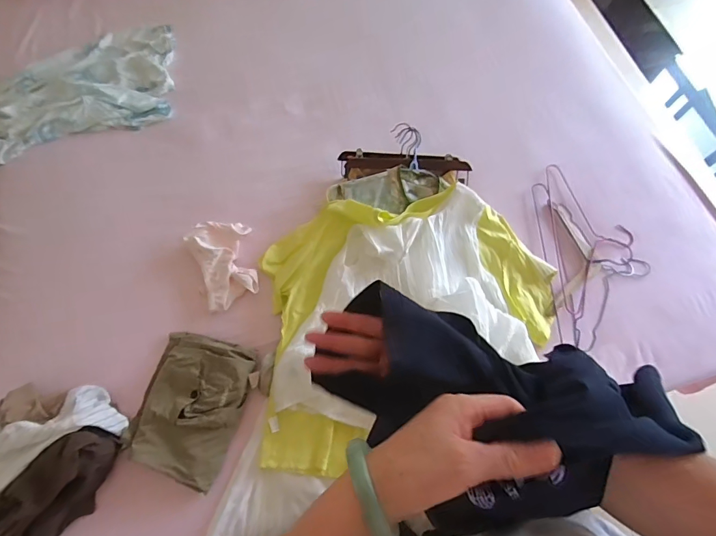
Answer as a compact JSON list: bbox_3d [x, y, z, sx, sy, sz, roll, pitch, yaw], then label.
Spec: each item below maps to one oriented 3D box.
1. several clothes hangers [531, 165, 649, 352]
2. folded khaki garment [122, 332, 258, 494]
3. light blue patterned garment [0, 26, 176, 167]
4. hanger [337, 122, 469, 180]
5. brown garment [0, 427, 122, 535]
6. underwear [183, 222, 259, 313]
[{"bbox_3d":[0.564,-0.040,0.970,0.249,0.032,0.453,2,71,1],"label":"several clothes hangers"},{"bbox_3d":[-0.344,0.275,0.822,0.200,0.032,0.268,17,72,6],"label":"folded khaki garment"},{"bbox_3d":[-0.769,-0.511,1.124,0.528,0.042,0.365,-18,72,-6],"label":"light blue patterned garment"},{"bbox_3d":[0.116,-0.285,1.028,0.324,0.087,0.118,-1,71,0],"label":"hanger"},{"bbox_3d":[-0.598,0.449,0.771,0.187,0.097,0.345,31,88,9],"label":"brown garment"},{"bbox_3d":[-0.307,-0.016,0.943,0.133,0.029,0.202,-23,79,-6],"label":"underwear"}]

